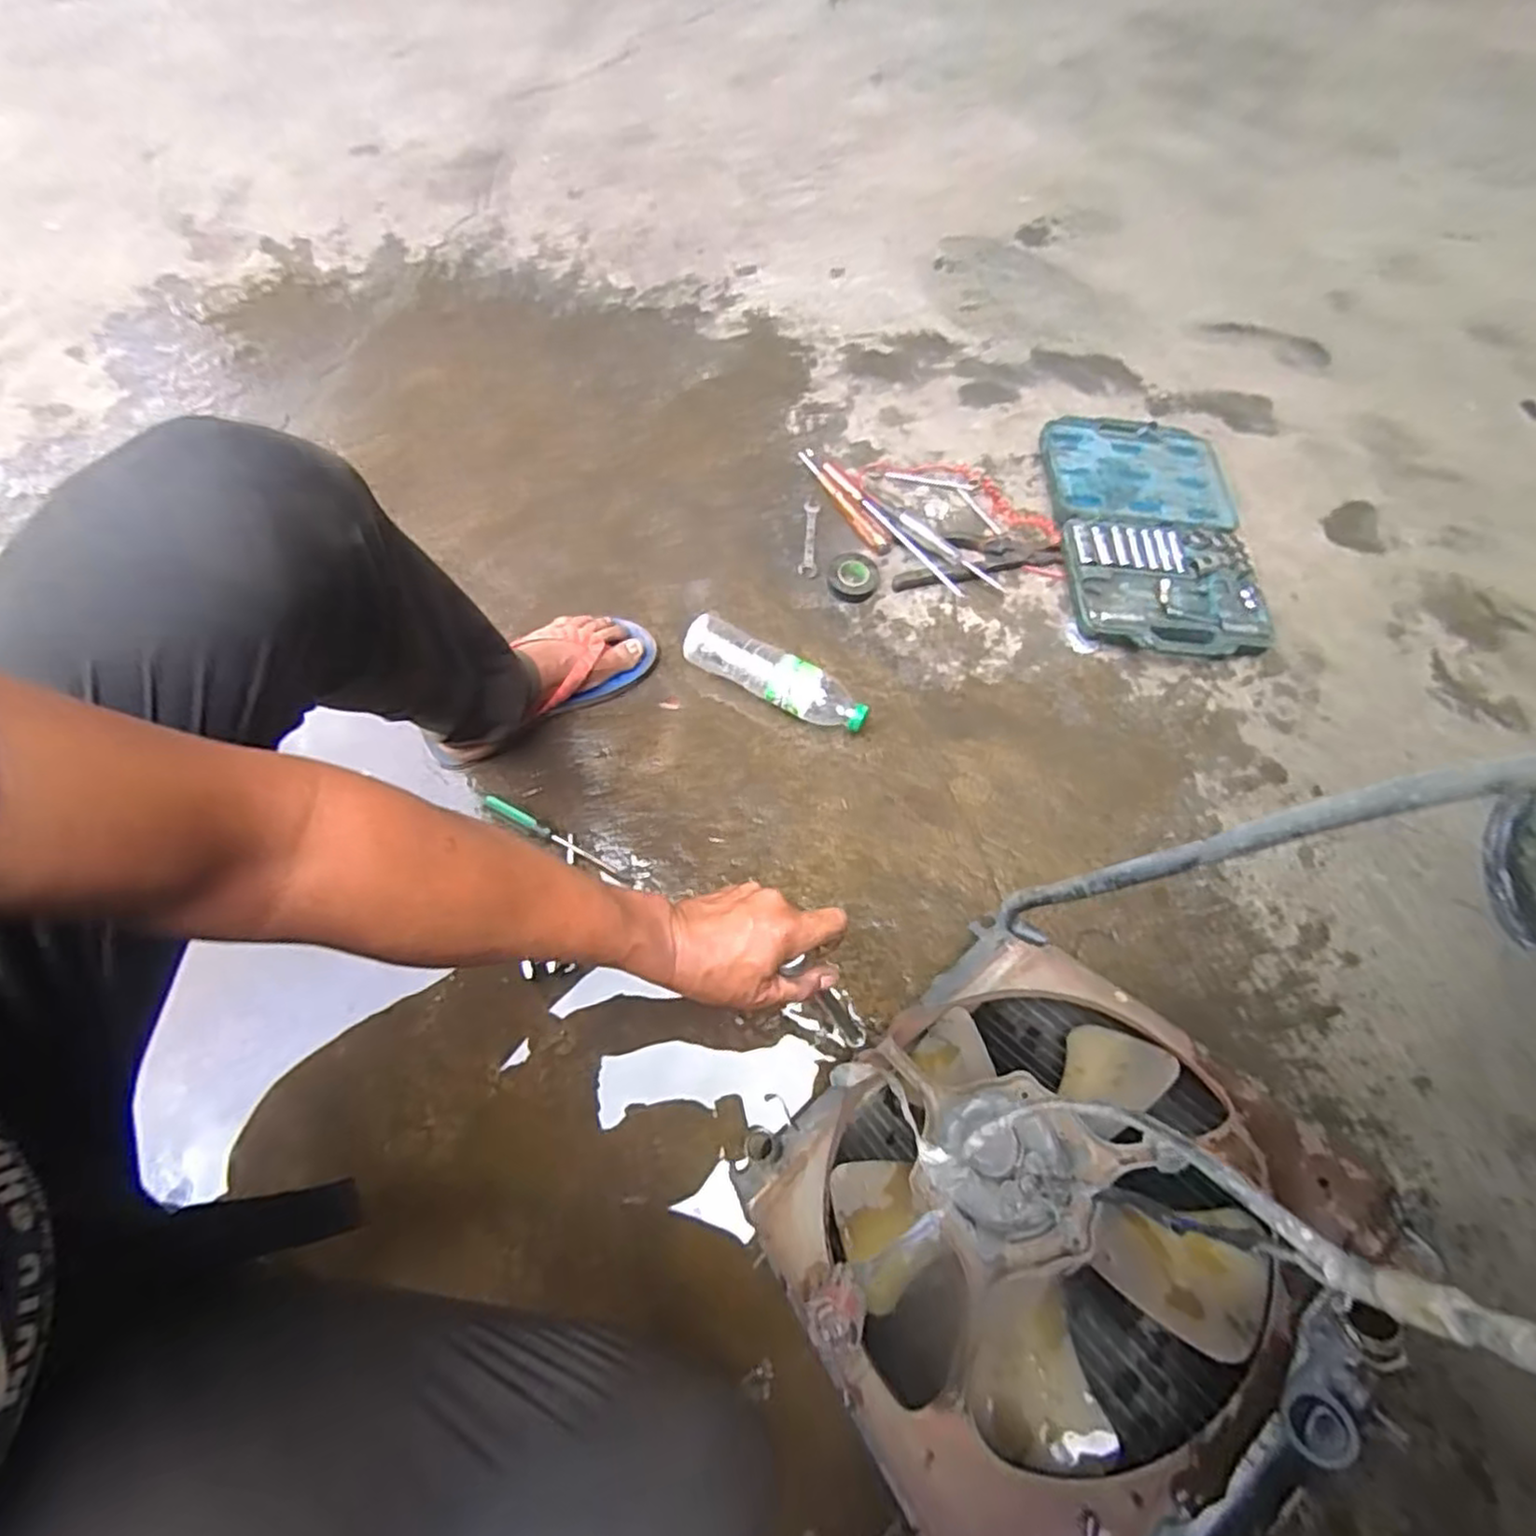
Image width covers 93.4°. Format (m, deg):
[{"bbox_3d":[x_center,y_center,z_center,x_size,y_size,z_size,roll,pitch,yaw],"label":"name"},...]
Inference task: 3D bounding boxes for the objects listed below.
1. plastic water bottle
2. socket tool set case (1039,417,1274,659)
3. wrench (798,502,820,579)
[{"bbox_3d":[0.009,-0.101,0.828,0.223,0.052,0.060,25,68,9],"label":"plastic water bottle"},{"bbox_3d":[0.501,-0.308,0.948,0.246,0.045,0.383,4,66,0],"label":"socket tool set case"},{"bbox_3d":[0.054,-0.300,0.948,0.024,0.007,0.121,3,66,0],"label":"wrench"}]

